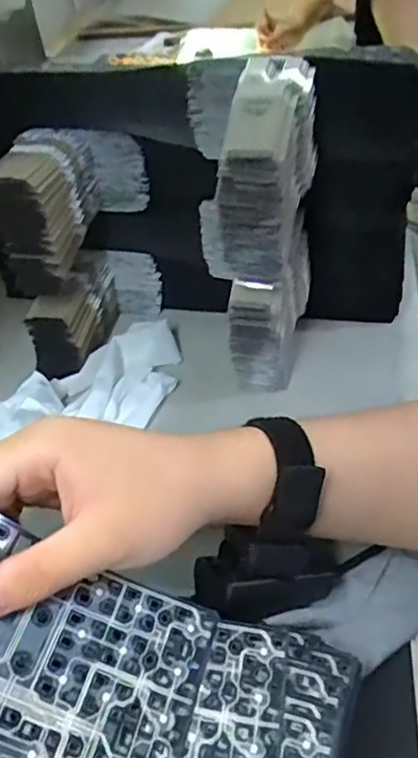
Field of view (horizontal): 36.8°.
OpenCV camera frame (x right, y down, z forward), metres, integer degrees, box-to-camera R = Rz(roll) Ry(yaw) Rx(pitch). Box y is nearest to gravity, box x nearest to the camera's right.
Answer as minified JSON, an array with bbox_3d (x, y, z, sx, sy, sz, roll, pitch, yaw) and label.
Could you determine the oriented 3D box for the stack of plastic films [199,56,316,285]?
[{"bbox_3d":[0.035,-0.133,0.408,0.053,0.106,0.099,12,48,18],"label":"stack of plastic films"}]

